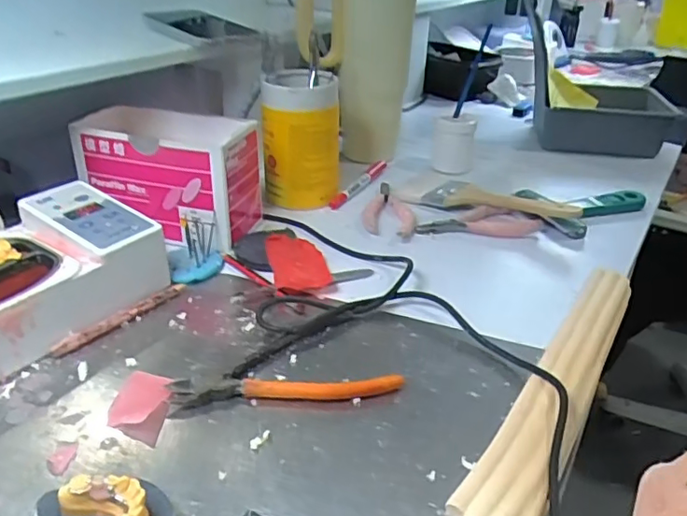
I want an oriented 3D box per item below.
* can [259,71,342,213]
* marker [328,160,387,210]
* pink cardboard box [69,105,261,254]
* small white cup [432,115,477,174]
[{"bbox_3d":[-0.046,-0.128,0.630,0.084,0.129,0.082,-1,31,-6],"label":"can"},{"bbox_3d":[0.021,-0.090,0.685,0.016,0.011,0.141,16,33,22],"label":"marker"},{"bbox_3d":[-0.166,-0.080,0.559,0.153,0.105,0.081,10,31,12],"label":"pink cardboard box"},{"bbox_3d":[0.144,-0.147,0.746,0.053,0.073,0.057,8,30,12],"label":"small white cup"}]

